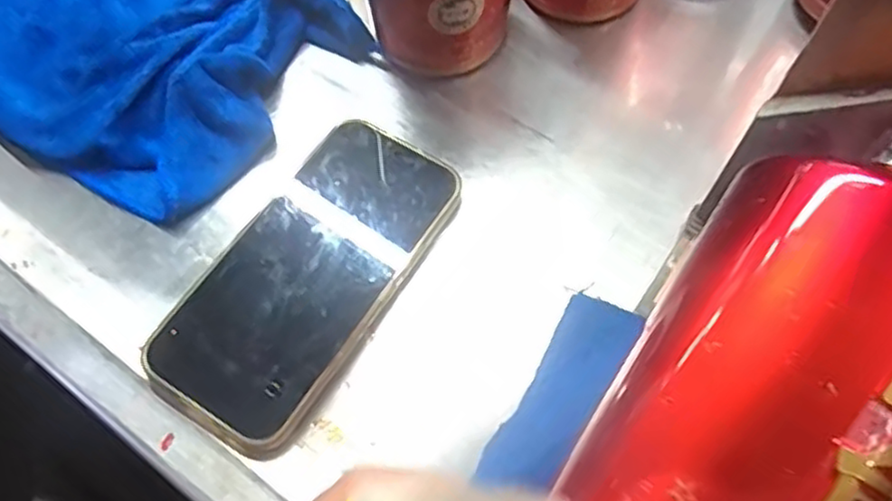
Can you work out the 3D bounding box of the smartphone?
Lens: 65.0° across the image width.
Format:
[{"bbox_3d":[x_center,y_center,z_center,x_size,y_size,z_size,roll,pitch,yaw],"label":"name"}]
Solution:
[{"bbox_3d":[-0.063,0.010,0.326,0.078,0.008,0.160,31,69,16],"label":"smartphone"}]

